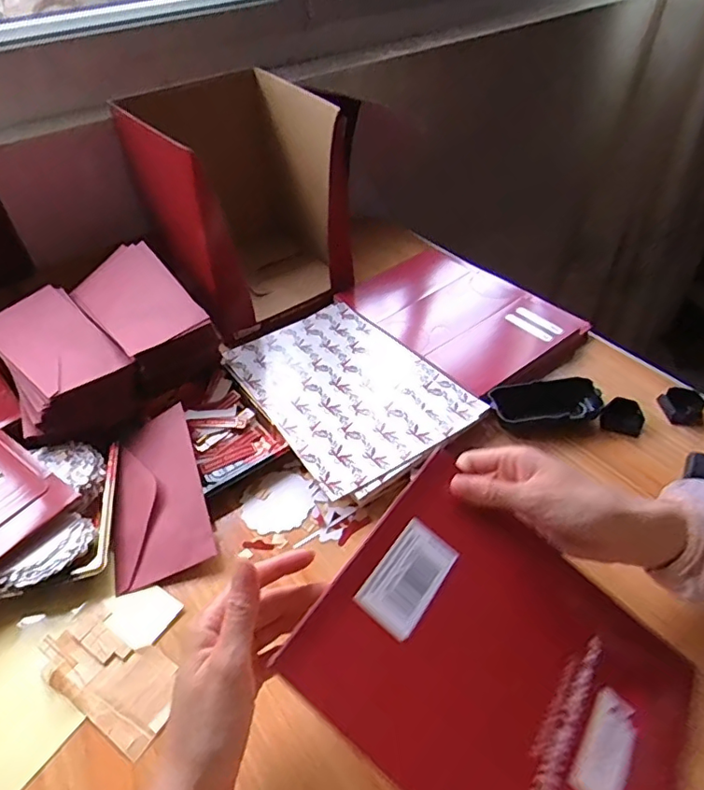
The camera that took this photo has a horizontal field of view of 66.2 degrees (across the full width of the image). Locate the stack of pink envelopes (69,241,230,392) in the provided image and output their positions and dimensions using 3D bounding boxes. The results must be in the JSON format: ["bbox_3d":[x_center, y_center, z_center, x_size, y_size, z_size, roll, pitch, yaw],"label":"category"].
[{"bbox_3d":[-0.244,-0.093,0.642,0.102,0.089,0.186,-34,50,-28],"label":"stack of pink envelopes"}]

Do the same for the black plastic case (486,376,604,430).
[{"bbox_3d":[0.201,0.009,0.563,0.107,0.027,0.045,-3,42,2],"label":"black plastic case"}]

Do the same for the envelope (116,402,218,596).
[{"bbox_3d":[-0.186,0.090,0.519,0.087,0.005,0.177,-21,52,-3],"label":"envelope"}]

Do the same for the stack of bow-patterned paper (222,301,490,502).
[{"bbox_3d":[-0.010,-0.013,0.607,0.187,0.016,0.267,-26,47,-22],"label":"stack of bow-patterned paper"}]

